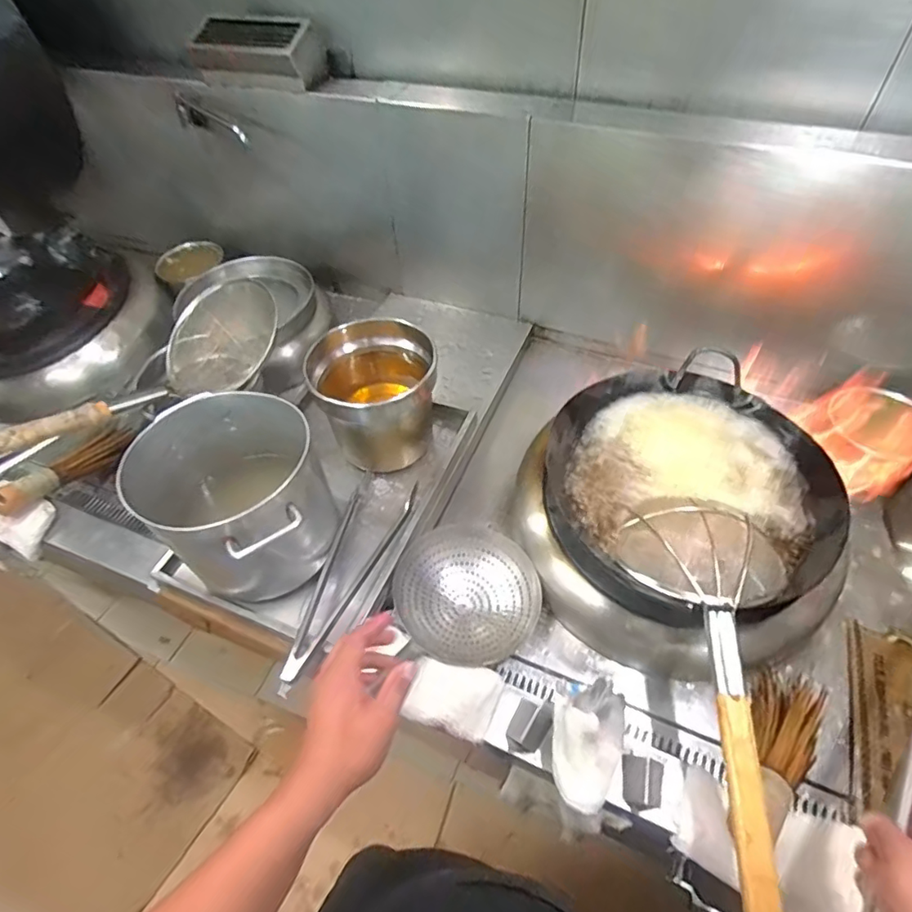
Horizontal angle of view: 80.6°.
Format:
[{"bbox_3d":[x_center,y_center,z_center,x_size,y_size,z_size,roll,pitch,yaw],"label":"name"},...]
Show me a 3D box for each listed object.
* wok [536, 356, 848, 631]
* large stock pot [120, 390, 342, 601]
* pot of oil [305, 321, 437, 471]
[{"bbox_3d":[0.370,0.044,0.861,0.408,0.107,0.426,-18,52,-11],"label":"wok"},{"bbox_3d":[-0.335,0.075,0.851,0.263,0.220,0.301,-30,55,-19],"label":"large stock pot"},{"bbox_3d":[-0.145,-0.106,1.002,0.189,0.229,0.189,-2,51,2],"label":"pot of oil"}]

